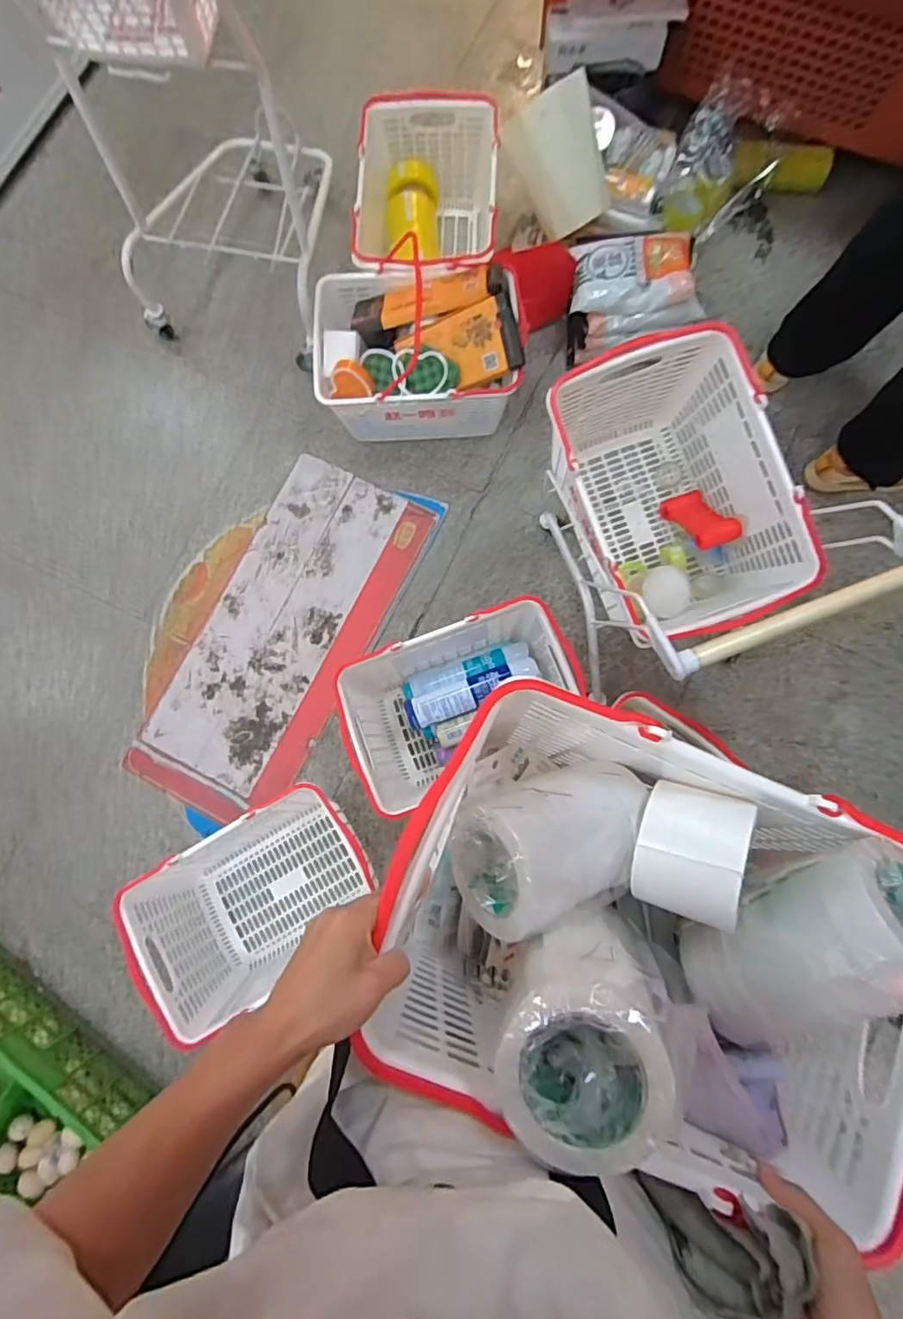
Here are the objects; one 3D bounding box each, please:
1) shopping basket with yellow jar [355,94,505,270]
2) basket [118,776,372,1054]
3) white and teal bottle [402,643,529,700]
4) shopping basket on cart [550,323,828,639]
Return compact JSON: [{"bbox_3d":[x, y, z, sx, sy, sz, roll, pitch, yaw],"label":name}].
[{"bbox_3d":[-0.063,-1.067,1.384,0.332,0.225,0.468,-1,83,1],"label":"shopping basket with yellow jar"},{"bbox_3d":[-0.400,0.489,1.182,0.406,0.250,0.316,-34,83,-4],"label":"basket"},{"bbox_3d":[0.031,0.023,1.227,0.282,0.064,0.048,-20,80,-1],"label":"white and teal bottle"},{"bbox_3d":[0.360,-0.269,0.992,0.311,0.259,0.428,-21,80,-1],"label":"shopping basket on cart"}]

